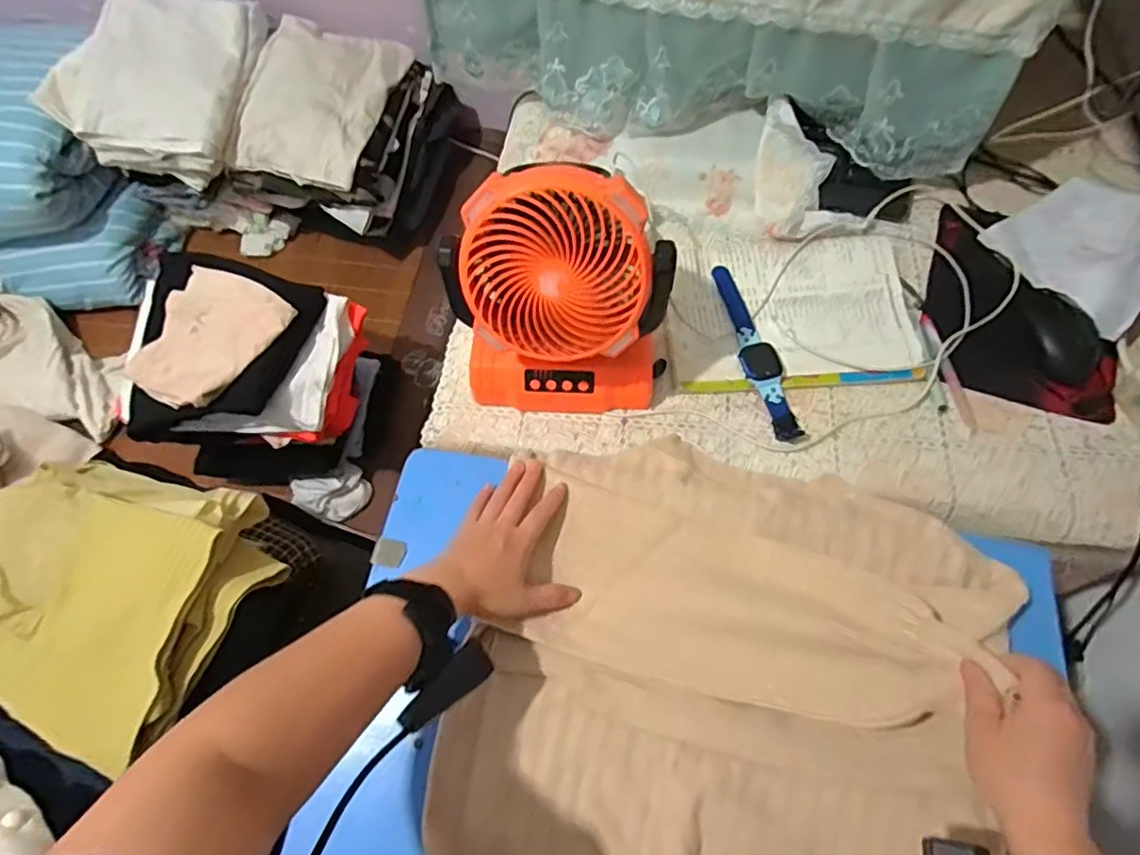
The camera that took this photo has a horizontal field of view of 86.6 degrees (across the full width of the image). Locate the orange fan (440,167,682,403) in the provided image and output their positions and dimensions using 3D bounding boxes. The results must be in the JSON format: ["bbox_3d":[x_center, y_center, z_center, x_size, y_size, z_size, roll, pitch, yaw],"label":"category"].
[{"bbox_3d":[-0.009,-0.112,0.548,0.191,0.221,0.110,10,65,7],"label":"orange fan"}]

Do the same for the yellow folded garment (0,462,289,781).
[{"bbox_3d":[-0.423,0.144,0.539,0.265,0.061,0.224,14,66,9],"label":"yellow folded garment"}]

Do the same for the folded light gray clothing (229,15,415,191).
[{"bbox_3d":[-0.416,-0.563,1.017,0.211,0.066,0.324,10,65,8],"label":"folded light gray clothing"}]

